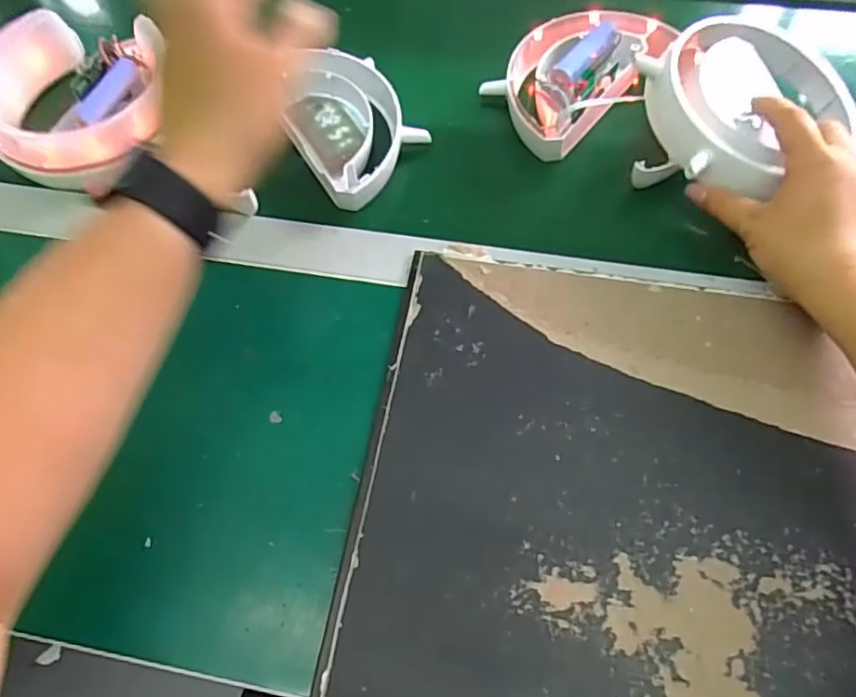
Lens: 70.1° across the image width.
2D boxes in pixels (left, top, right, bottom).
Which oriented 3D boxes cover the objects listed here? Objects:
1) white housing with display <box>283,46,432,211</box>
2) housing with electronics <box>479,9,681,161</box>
[{"bbox_3d":[-0.059,-0.172,0.466,0.088,0.026,0.125,-29,67,-11],"label":"white housing with display"},{"bbox_3d":[0.118,-0.222,0.477,0.098,0.045,0.152,40,72,18],"label":"housing with electronics"}]

